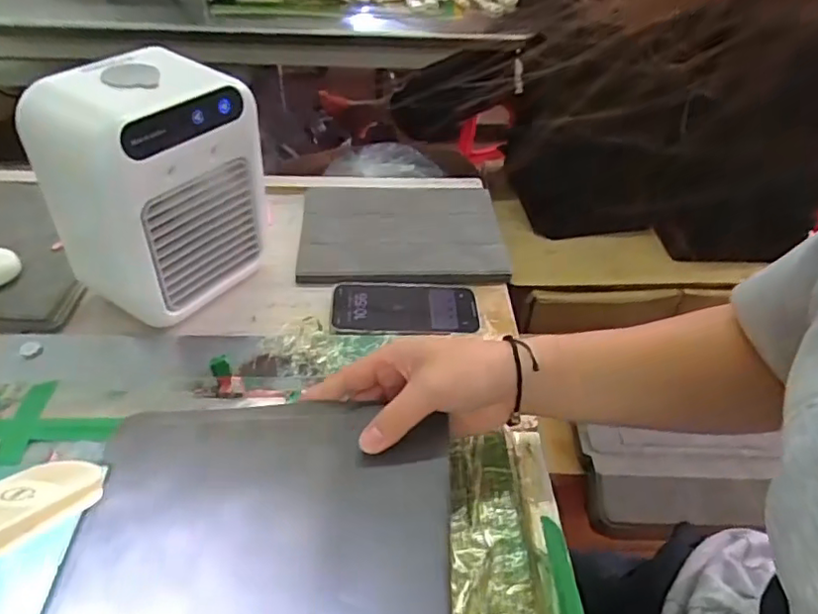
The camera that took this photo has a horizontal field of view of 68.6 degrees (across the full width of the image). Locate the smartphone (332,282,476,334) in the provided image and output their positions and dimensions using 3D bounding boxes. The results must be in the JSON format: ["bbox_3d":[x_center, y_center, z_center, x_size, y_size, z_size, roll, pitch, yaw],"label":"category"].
[{"bbox_3d":[-0.003,0.001,0.610,0.147,0.012,0.079,-2,42,-5],"label":"smartphone"}]

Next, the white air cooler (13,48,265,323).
[{"bbox_3d":[-0.227,-0.108,0.553,0.118,0.219,0.155,29,48,27],"label":"white air cooler"}]

